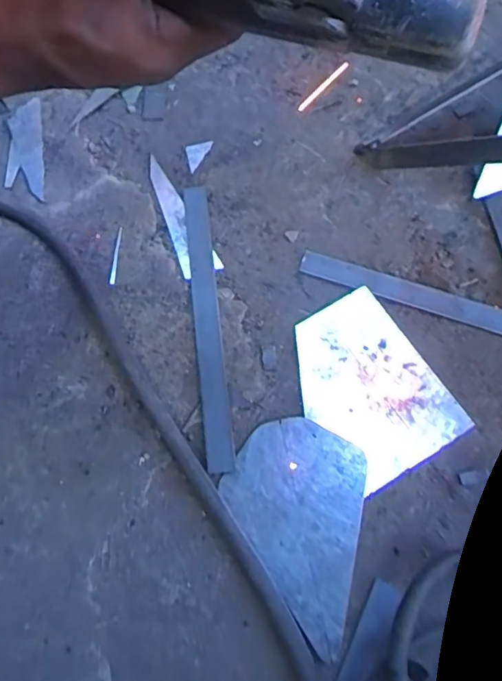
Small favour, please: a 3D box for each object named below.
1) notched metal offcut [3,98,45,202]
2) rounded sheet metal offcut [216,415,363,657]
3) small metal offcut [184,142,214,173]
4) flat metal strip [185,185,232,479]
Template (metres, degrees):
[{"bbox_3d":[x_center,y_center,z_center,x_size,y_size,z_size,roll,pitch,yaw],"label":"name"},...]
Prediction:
[{"bbox_3d":[-0.248,-0.210,0.589,0.038,0.005,0.135,-10,68,-2],"label":"notched metal offcut"},{"bbox_3d":[0.030,0.145,0.430,0.109,0.004,0.162,10,66,8],"label":"rounded sheet metal offcut"},{"bbox_3d":[-0.053,-0.197,0.578,0.030,0.004,0.034,-12,68,-3],"label":"small metal offcut"},{"bbox_3d":[-0.042,-0.024,0.504,0.024,0.004,0.288,-7,68,-1],"label":"flat metal strip"}]

